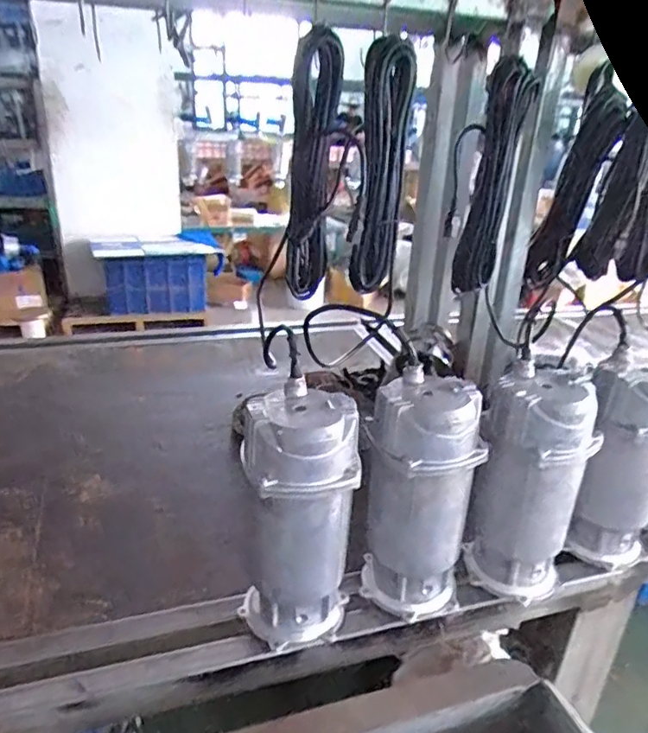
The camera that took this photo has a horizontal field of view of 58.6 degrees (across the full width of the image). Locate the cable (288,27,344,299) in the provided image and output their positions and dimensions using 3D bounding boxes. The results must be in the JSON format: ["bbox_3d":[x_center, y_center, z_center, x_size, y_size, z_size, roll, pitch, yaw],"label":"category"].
[{"bbox_3d":[-0.017,-0.270,0.821,0.070,0.343,0.077,2,24,-3],"label":"cable"}]

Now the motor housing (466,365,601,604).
[{"bbox_3d":[0.266,0.166,0.764,0.124,0.293,0.124,13,26,22],"label":"motor housing"}]

